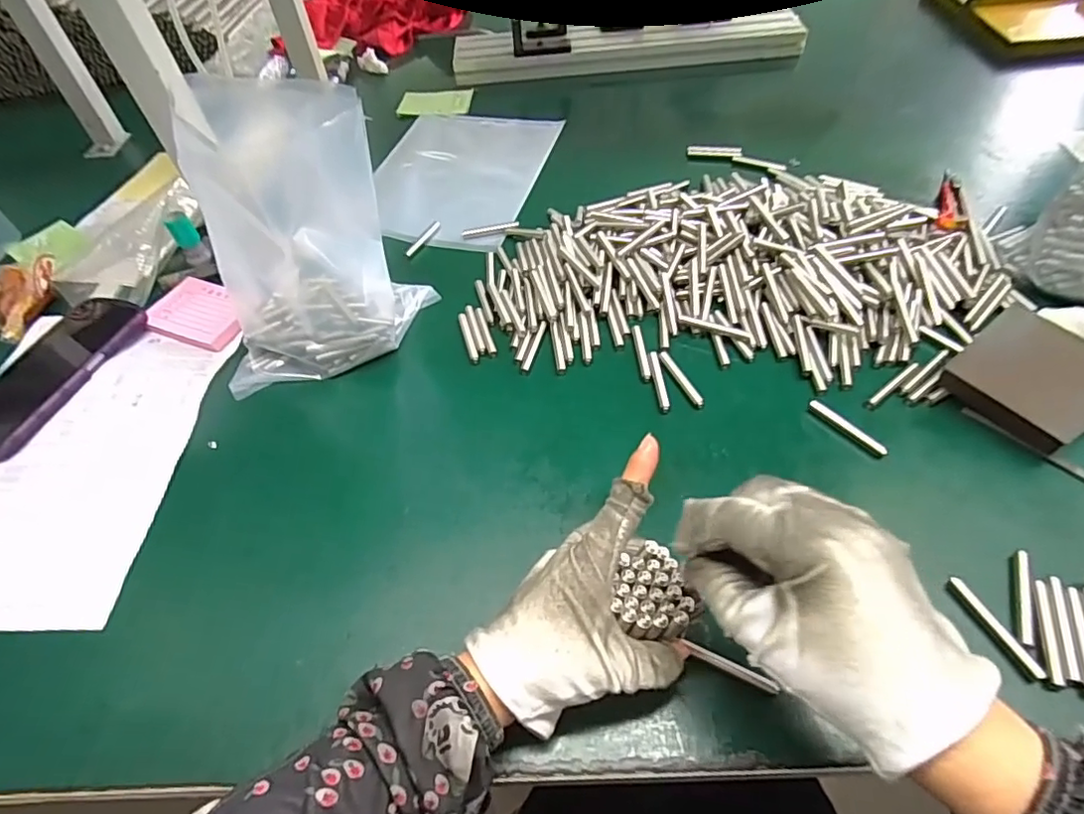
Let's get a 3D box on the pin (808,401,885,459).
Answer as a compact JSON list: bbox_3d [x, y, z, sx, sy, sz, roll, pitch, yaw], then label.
[{"bbox_3d":[0.213,0.014,0.406,0.009,0.006,0.058,-30,55,-19],"label":"pin"}]

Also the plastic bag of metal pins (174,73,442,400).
[{"bbox_3d":[-0.183,-0.115,0.430,0.175,0.186,0.083,-29,53,-16],"label":"plastic bag of metal pins"}]

